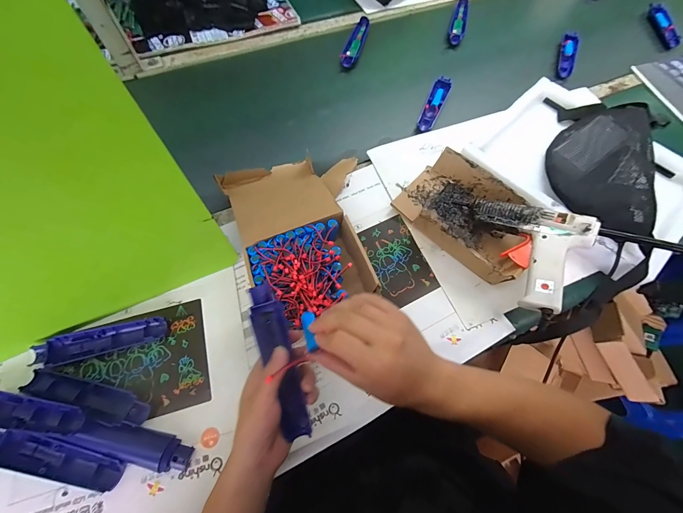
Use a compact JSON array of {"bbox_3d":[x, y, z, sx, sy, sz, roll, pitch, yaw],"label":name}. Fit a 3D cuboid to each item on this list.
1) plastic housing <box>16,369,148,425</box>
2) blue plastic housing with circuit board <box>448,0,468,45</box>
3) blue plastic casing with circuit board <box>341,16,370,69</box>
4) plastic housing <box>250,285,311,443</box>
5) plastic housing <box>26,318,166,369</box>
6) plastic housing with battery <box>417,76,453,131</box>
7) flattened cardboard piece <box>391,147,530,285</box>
[{"bbox_3d":[-0.322,0.176,0.370,0.160,0.024,0.034,15,68,3],"label":"plastic housing"},{"bbox_3d":[0.298,-0.594,0.751,0.040,0.023,0.159,15,68,4],"label":"blue plastic housing with circuit board"},{"bbox_3d":[0.038,-0.515,0.707,0.035,0.022,0.177,16,68,4],"label":"blue plastic casing with circuit board"},{"bbox_3d":[-0.068,0.114,0.327,0.036,0.018,0.165,-17,84,-9],"label":"plastic housing"},{"bbox_3d":[-0.326,0.114,0.406,0.157,0.019,0.038,-15,70,-8],"label":"plastic housing"},{"bbox_3d":[0.201,-0.328,0.640,0.038,0.019,0.152,24,69,7],"label":"plastic housing with battery"},{"bbox_3d":[0.216,-0.075,0.501,0.167,0.056,0.220,-42,75,-17],"label":"flattened cardboard piece"}]

